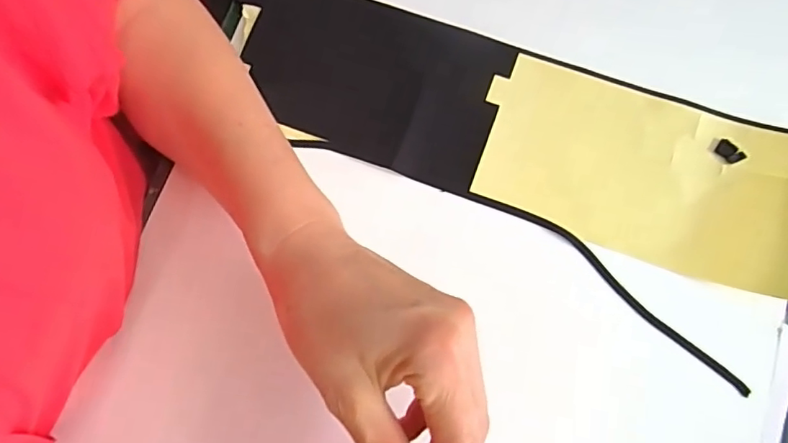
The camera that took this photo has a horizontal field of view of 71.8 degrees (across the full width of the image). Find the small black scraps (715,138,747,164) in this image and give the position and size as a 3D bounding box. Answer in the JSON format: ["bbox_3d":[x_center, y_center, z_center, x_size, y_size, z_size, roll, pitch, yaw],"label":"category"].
[{"bbox_3d":[0.209,-0.043,0.337,0.017,0.004,0.011,39,80,9],"label":"small black scraps"}]

